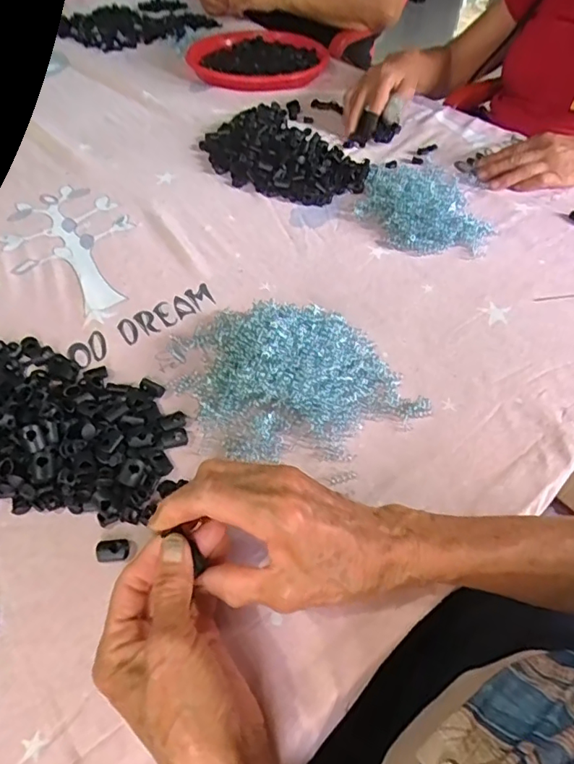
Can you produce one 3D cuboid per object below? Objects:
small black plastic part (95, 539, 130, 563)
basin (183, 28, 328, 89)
[{"bbox_3d":[-0.119,0.114,0.351,0.021,0.006,0.016,-8,50,-8],"label":"small black plastic part"},{"bbox_3d":[-0.074,-0.575,0.917,0.266,0.042,0.266,0,49,-1],"label":"basin"}]

